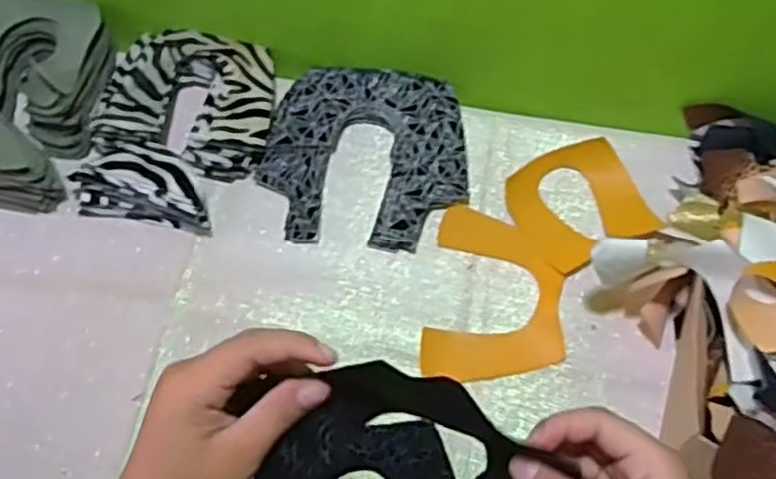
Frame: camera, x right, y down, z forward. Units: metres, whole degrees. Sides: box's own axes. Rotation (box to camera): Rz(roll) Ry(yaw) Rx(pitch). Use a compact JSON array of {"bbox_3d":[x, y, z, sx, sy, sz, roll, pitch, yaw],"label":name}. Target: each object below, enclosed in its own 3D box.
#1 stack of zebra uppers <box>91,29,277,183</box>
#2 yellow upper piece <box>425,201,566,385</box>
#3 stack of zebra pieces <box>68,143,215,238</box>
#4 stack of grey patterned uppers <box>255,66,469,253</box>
[{"bbox_3d":[-0.193,-0.137,0.761,0.164,0.045,0.138,12,61,5],"label":"stack of zebra uppers"},{"bbox_3d":[0.096,0.049,0.687,0.118,0.007,0.165,6,60,1],"label":"yellow upper piece"},{"bbox_3d":[-0.225,-0.052,0.710,0.132,0.056,0.062,10,61,4],"label":"stack of zebra pieces"},{"bbox_3d":[-0.020,-0.081,0.739,0.190,0.036,0.182,7,60,2],"label":"stack of grey patterned uppers"}]

